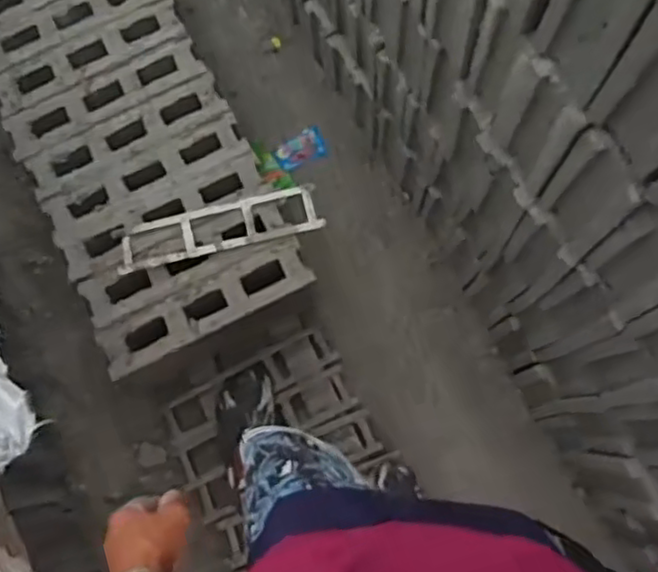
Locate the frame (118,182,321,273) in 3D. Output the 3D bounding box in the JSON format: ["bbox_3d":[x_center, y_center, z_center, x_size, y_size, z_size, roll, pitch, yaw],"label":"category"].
[{"bbox_3d":[-0.198,-0.107,1.224,0.363,0.025,0.087,-14,76,-4],"label":"frame"}]

